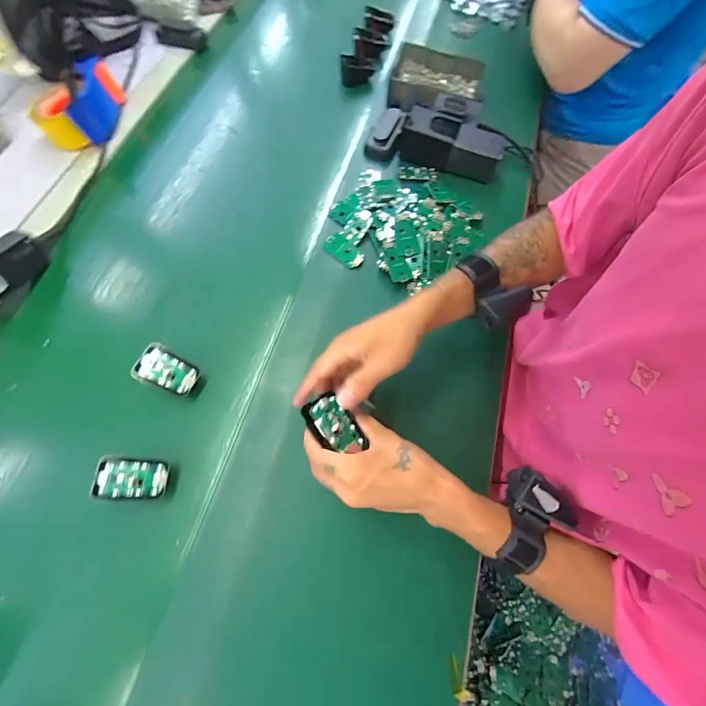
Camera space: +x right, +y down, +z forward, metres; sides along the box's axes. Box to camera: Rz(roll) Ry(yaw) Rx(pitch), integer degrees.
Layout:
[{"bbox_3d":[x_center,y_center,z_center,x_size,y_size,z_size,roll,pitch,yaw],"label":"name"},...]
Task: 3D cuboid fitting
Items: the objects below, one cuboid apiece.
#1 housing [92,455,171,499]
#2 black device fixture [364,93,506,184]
[{"bbox_3d":[-0.240,0.135,0.377,0.070,0.011,0.043,8,64,-17],"label":"housing"},{"bbox_3d":[0.144,-0.375,0.578,0.216,0.060,0.145,18,68,9],"label":"black device fixture"}]

